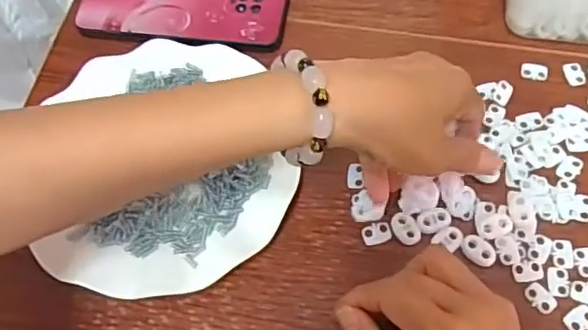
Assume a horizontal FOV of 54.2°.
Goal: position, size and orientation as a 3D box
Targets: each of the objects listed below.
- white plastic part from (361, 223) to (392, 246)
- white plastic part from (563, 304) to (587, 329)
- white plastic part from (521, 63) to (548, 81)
[{"bbox_3d":[0.054,0.045,0.374,0.018,0.004,0.013,-14,65,-3],"label":"white plastic part"},{"bbox_3d":[0.173,0.092,0.345,0.019,0.004,0.013,-24,66,-7],"label":"white plastic part"},{"bbox_3d":[0.178,-0.070,0.425,0.018,0.004,0.014,8,66,7],"label":"white plastic part"}]

